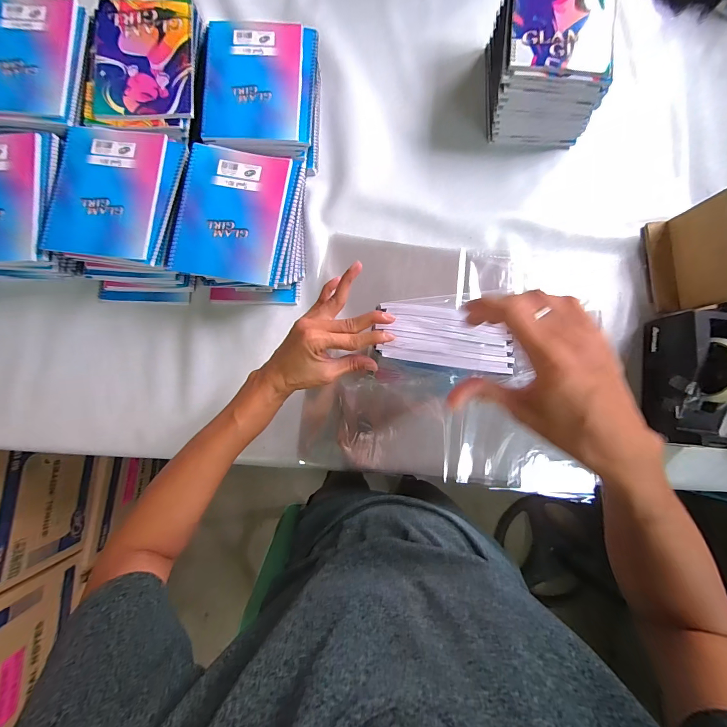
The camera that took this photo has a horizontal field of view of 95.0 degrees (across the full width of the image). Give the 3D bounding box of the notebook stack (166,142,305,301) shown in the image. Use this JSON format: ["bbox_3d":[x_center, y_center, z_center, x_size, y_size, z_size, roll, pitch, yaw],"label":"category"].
[{"bbox_3d":[-0.191,-0.215,0.537,0.185,0.094,0.211,4,84,0],"label":"notebook stack"}]

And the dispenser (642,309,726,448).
[{"bbox_3d":[0.498,0.022,0.501,0.072,0.118,0.193,9,84,1],"label":"dispenser"}]

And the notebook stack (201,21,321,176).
[{"bbox_3d":[-0.163,-0.426,0.560,0.168,0.094,0.215,3,84,0],"label":"notebook stack"}]

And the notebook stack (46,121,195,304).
[{"bbox_3d":[-0.369,-0.229,0.534,0.181,0.092,0.238,5,84,0],"label":"notebook stack"}]

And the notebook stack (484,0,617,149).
[{"bbox_3d":[0.301,-0.508,0.557,0.164,0.127,0.213,2,84,0],"label":"notebook stack"}]

